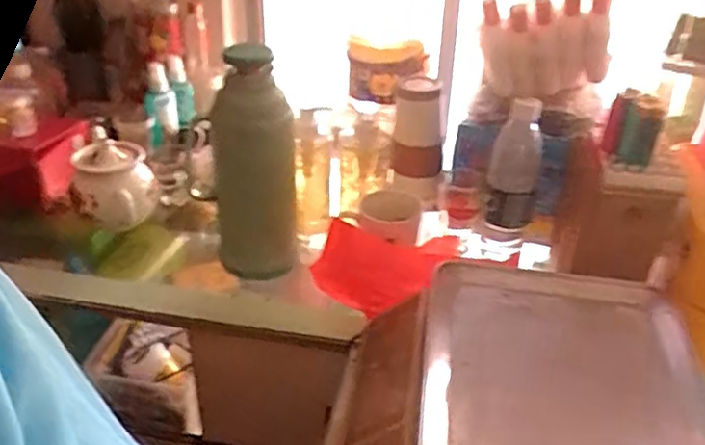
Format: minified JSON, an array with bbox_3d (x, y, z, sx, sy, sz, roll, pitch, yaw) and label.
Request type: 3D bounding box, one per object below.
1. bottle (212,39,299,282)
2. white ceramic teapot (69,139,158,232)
[{"bbox_3d":[-0.114,-0.060,0.774,0.095,0.263,0.092,-4,33,-9],"label":"bottle"},{"bbox_3d":[-0.323,-0.047,0.905,0.108,0.097,0.097,-9,34,-16],"label":"white ceramic teapot"}]

